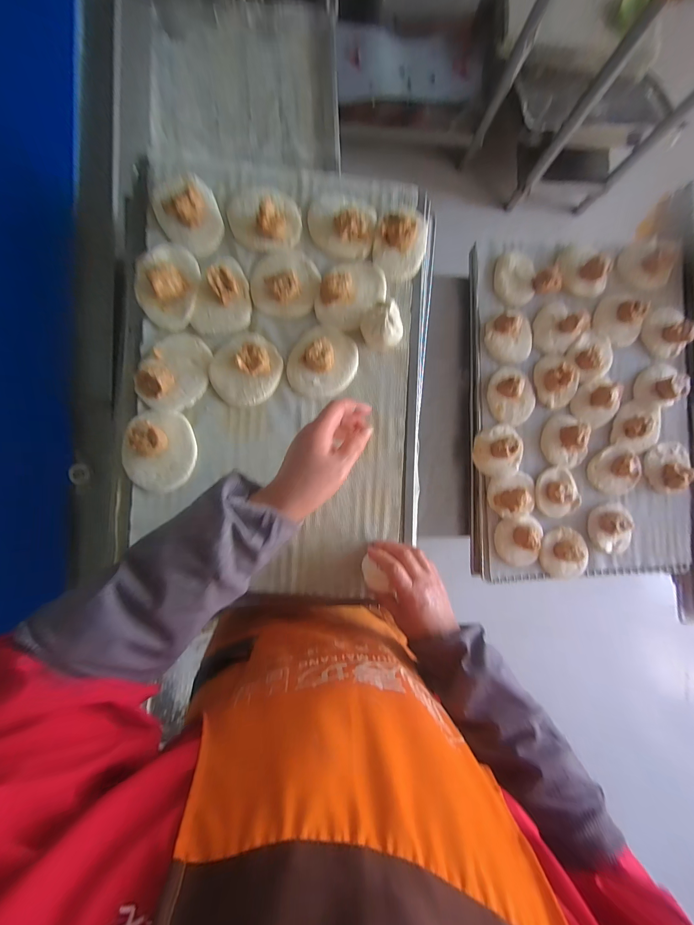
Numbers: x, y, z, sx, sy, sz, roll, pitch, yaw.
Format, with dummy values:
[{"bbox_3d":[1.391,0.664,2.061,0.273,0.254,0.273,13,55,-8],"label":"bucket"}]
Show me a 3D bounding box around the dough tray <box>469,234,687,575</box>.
[{"bbox_3d":[0.430,-0.092,0.575,0.406,0.055,0.583,-1,90,-6],"label":"dough tray"}]

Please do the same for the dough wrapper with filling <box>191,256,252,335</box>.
[{"bbox_3d":[-0.167,-0.227,0.432,0.071,0.029,0.103,6,89,-6],"label":"dough wrapper with filling"}]

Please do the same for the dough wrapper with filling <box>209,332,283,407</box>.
[{"bbox_3d":[-0.138,-0.128,0.433,0.089,0.036,0.097,0,90,-6],"label":"dough wrapper with filling"}]

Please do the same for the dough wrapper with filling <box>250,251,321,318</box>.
[{"bbox_3d":[-0.084,-0.246,0.440,0.092,0.030,0.085,0,90,-6],"label":"dough wrapper with filling"}]

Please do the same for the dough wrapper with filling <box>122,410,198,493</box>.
[{"bbox_3d":[-0.249,-0.015,0.425,0.093,0.036,0.108,24,88,-5],"label":"dough wrapper with filling"}]

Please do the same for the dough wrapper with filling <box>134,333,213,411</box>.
[{"bbox_3d":[-0.229,-0.119,0.426,0.082,0.032,0.111,41,86,-4],"label":"dough wrapper with filling"}]

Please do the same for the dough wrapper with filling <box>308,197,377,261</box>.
[{"bbox_3d":[-0.007,-0.330,0.443,0.096,0.034,0.079,11,89,-5],"label":"dough wrapper with filling"}]

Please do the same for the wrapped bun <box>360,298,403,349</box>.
[{"bbox_3d":[0.047,-0.183,0.444,0.051,0.043,0.056,0,90,-6],"label":"wrapped bun"}]

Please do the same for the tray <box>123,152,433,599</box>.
[{"bbox_3d":[-0.087,-0.104,0.452,0.406,0.051,0.586,4,91,-5],"label":"tray"}]

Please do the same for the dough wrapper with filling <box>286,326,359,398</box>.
[{"bbox_3d":[-0.033,-0.138,0.446,0.089,0.030,0.098,23,88,-5],"label":"dough wrapper with filling"}]

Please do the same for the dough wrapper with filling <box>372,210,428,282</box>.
[{"bbox_3d":[0.077,-0.311,0.452,0.072,0.031,0.101,11,89,-5],"label":"dough wrapper with filling"}]

